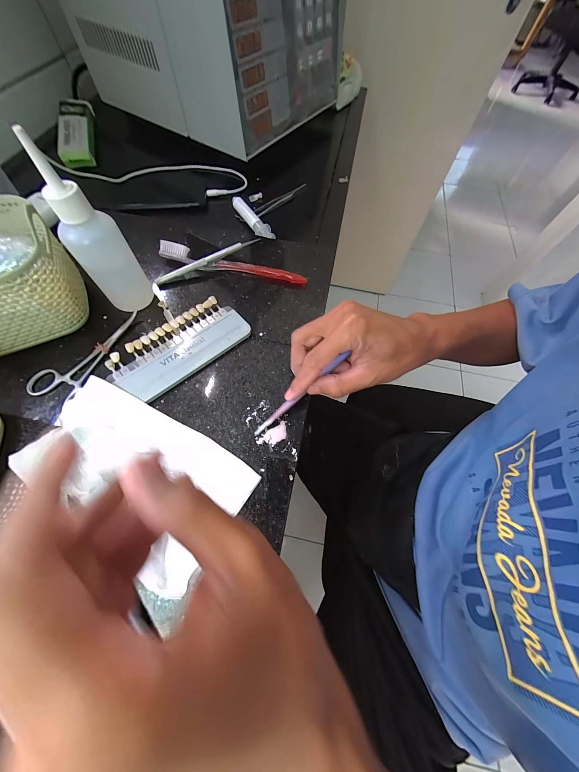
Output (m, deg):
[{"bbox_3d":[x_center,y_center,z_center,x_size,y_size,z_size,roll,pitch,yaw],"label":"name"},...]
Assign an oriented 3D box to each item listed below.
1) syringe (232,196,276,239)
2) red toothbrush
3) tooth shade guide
[{"bbox_3d":[-0.056,-0.256,0.385,0.019,0.014,0.116,-32,70,-16],"label":"syringe"},{"bbox_3d":[-0.074,-0.152,0.318,0.190,0.018,0.018,13,65,4],"label":"red toothbrush"},{"bbox_3d":[-0.115,-0.042,0.269,0.138,0.009,0.068,-37,71,-18],"label":"tooth shade guide"}]

